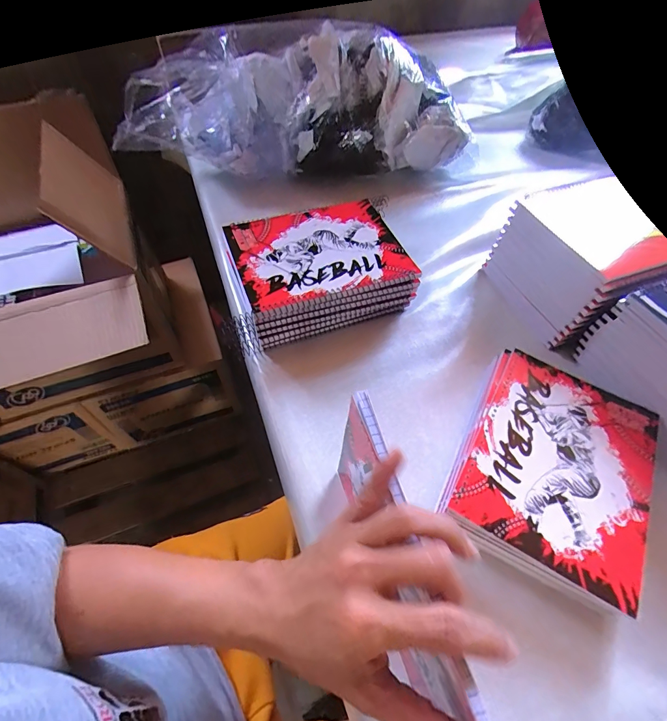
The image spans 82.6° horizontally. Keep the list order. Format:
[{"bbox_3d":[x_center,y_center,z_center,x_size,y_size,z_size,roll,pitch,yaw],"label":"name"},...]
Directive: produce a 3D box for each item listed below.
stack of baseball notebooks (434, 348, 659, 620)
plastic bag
[{"bbox_3d":[0.201,0.099,0.360,0.151,0.044,0.204,27,58,17],"label":"stack of baseball notebooks"},{"bbox_3d":[-0.040,-0.375,0.576,0.504,0.182,0.128,-15,56,-12],"label":"plastic bag"}]

